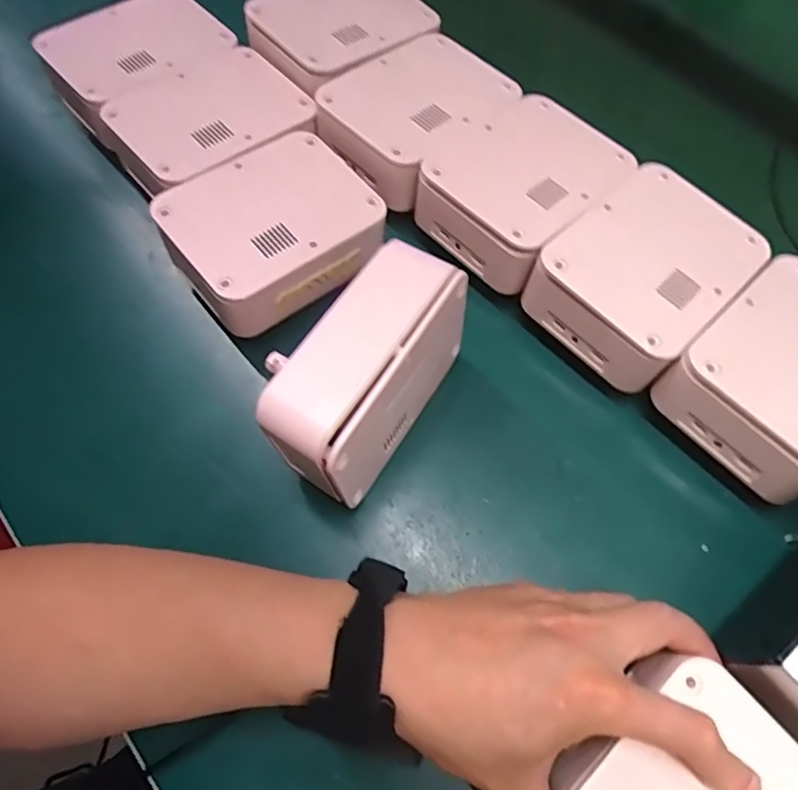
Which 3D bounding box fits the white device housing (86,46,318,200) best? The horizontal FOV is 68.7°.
[{"bbox_3d":[-0.137,-0.196,0.425,0.133,0.040,0.109,-35,69,-14],"label":"white device housing"}]

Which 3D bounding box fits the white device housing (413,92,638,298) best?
[{"bbox_3d":[0.085,-0.142,0.394,0.097,0.041,0.128,42,72,18],"label":"white device housing"}]

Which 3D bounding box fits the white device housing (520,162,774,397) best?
[{"bbox_3d":[0.154,-0.078,0.364,0.127,0.046,0.098,-42,71,-17],"label":"white device housing"}]

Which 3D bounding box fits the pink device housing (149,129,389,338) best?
[{"bbox_3d":[-0.081,-0.111,0.384,0.131,0.044,0.103,-32,68,-13],"label":"pink device housing"}]

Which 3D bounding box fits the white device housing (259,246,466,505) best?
[{"bbox_3d":[-0.018,-0.011,0.327,0.062,0.093,0.128,30,69,14],"label":"white device housing"}]

